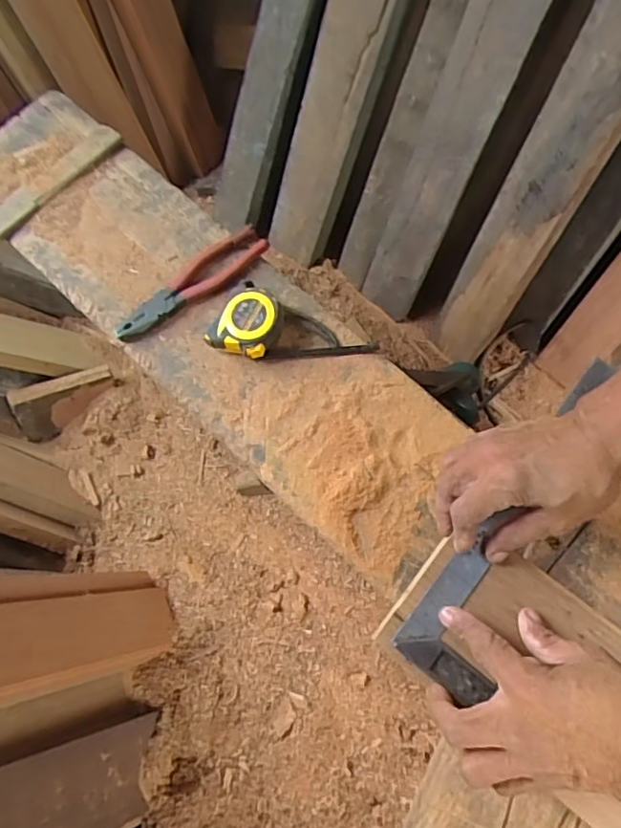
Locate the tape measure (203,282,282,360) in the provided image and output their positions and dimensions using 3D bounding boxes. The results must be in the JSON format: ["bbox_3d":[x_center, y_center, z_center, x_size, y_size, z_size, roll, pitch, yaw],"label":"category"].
[{"bbox_3d":[-0.065,-0.099,0.608,0.074,0.040,0.074,0,70,0],"label":"tape measure"}]

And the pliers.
[{"bbox_3d":[-0.134,-0.145,0.635,0.185,0.027,0.054,-37,74,-13],"label":"pliers"}]

